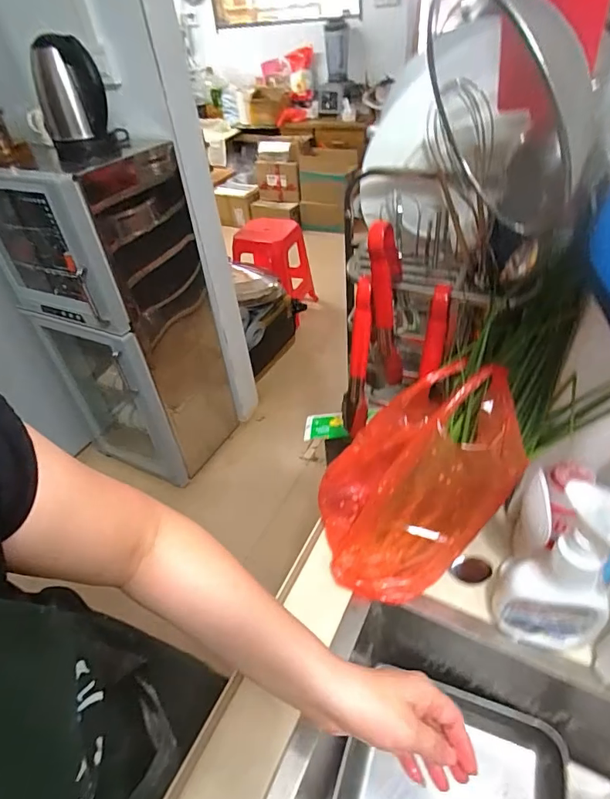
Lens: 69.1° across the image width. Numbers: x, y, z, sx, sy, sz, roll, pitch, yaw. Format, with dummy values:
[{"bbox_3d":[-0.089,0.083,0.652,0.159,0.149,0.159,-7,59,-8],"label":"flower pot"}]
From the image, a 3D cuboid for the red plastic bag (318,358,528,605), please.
[{"bbox_3d":[0.126,0.098,0.536,0.205,0.233,0.156,-14,42,-7],"label":"red plastic bag"}]

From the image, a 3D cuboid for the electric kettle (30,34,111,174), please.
[{"bbox_3d":[-0.552,-0.696,1.060,0.149,0.258,0.155,-23,44,-17],"label":"electric kettle"}]

